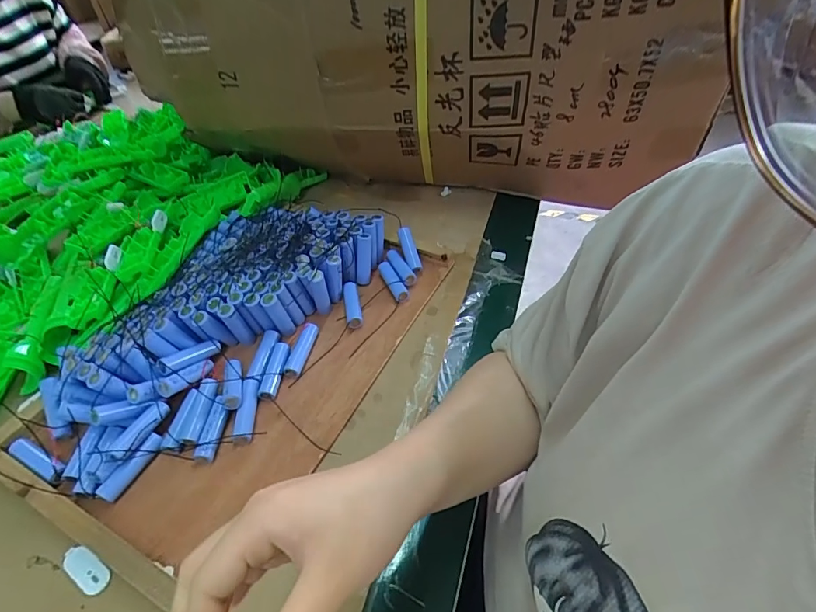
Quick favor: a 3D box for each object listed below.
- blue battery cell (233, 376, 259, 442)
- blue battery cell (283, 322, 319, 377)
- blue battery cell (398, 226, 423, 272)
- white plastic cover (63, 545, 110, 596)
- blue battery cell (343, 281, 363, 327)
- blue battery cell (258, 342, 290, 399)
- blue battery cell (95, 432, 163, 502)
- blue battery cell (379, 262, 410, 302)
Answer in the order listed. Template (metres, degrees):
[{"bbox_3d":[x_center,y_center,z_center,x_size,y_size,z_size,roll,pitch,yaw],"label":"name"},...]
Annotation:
[{"bbox_3d":[-0.165,0.105,0.454,0.019,0.013,0.065,1,67,3],"label":"blue battery cell"},{"bbox_3d":[-0.119,0.049,0.503,0.019,0.019,0.069,7,47,9],"label":"blue battery cell"},{"bbox_3d":[0.003,-0.076,0.606,0.018,0.017,0.072,-13,62,-10],"label":"blue battery cell"},{"bbox_3d":[-0.267,0.219,0.368,0.050,0.005,0.021,23,51,22],"label":"white plastic cover"},{"bbox_3d":[-0.068,-0.001,0.542,0.019,0.018,0.065,-9,47,-7],"label":"blue battery cell"},{"bbox_3d":[-0.144,0.069,0.485,0.020,0.022,0.067,3,46,5],"label":"blue battery cell"},{"bbox_3d":[-0.257,0.149,0.415,0.019,0.016,0.065,17,49,17],"label":"blue battery cell"},{"bbox_3d":[-0.020,-0.033,0.579,0.017,0.020,0.071,-22,49,-18],"label":"blue battery cell"}]

